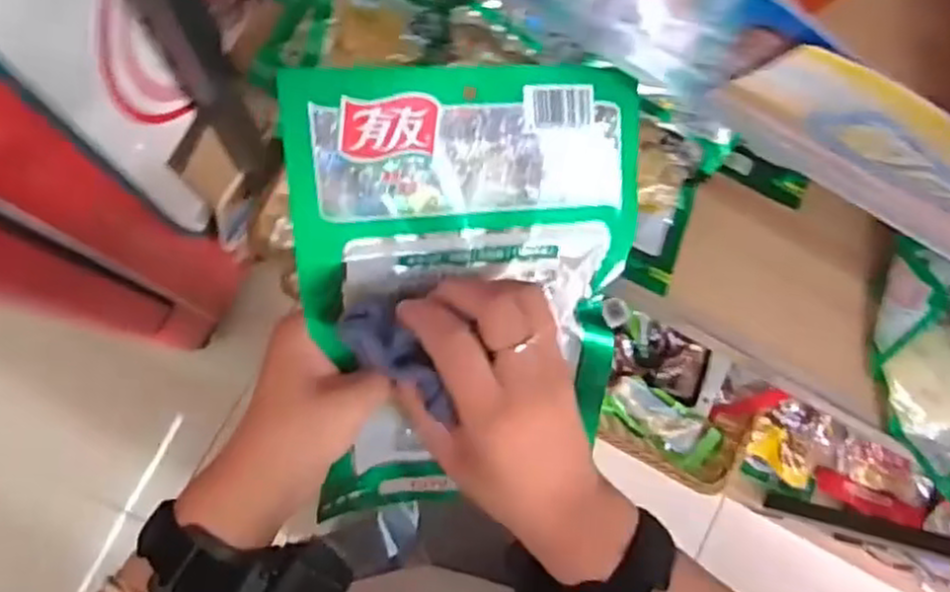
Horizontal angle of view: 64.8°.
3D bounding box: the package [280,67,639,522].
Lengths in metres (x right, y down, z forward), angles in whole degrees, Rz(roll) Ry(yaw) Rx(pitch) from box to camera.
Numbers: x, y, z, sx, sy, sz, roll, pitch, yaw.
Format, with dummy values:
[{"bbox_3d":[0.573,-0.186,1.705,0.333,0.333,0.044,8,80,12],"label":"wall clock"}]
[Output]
[{"bbox_3d":[-0.004,0.011,0.414,0.180,0.039,0.259,-5,113,-17],"label":"package"}]

